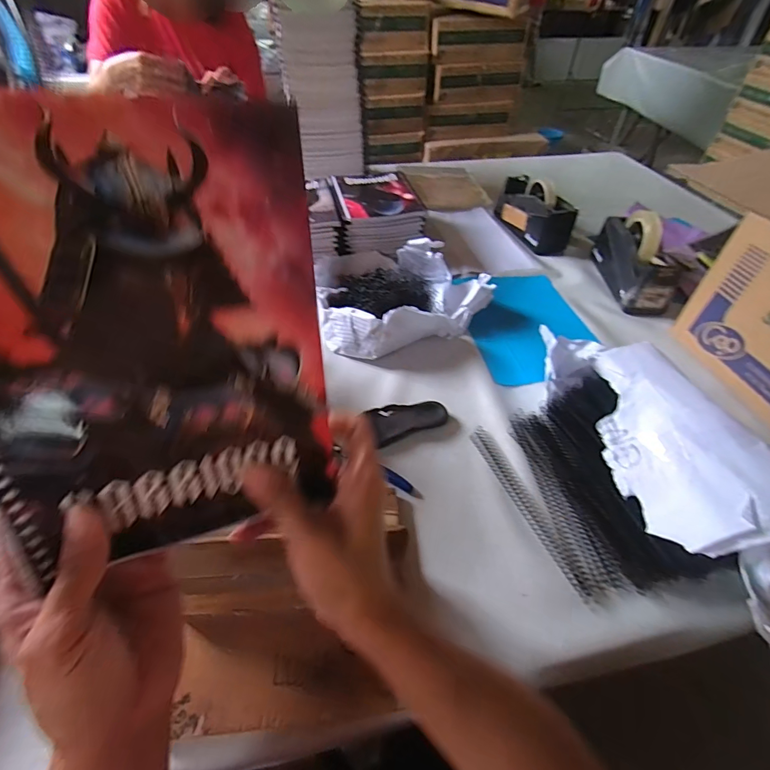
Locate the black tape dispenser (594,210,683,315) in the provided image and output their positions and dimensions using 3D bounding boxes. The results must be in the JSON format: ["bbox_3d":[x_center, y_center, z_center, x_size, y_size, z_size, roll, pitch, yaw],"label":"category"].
[{"bbox_3d":[0.469,-0.240,0.758,0.068,0.124,0.196,0,48,-1],"label":"black tape dispenser"}]

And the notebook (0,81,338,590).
[{"bbox_3d":[-0.100,-0.011,0.179,0.146,0.192,0.008,-9,26,-21],"label":"notebook"}]

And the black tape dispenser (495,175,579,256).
[{"bbox_3d":[0.331,-0.392,0.907,0.097,0.101,0.200,-8,49,-9],"label":"black tape dispenser"}]

